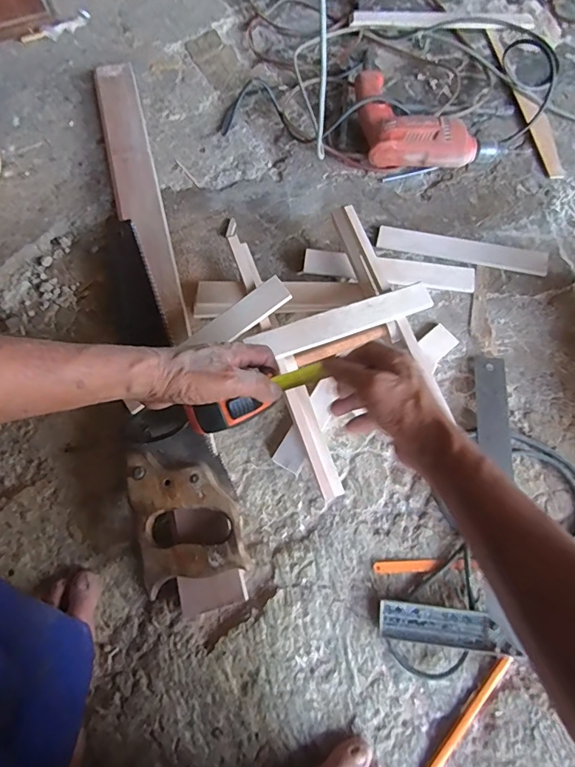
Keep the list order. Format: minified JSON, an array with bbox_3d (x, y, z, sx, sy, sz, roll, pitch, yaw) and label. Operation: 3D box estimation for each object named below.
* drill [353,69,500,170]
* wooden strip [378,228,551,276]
[{"bbox_3d":[0.223,-0.437,0.721,0.214,0.059,0.185,-8,71,-1],"label":"drill"},{"bbox_3d":[0.262,-0.201,0.662,0.247,0.008,0.044,12,72,6],"label":"wooden strip"}]

